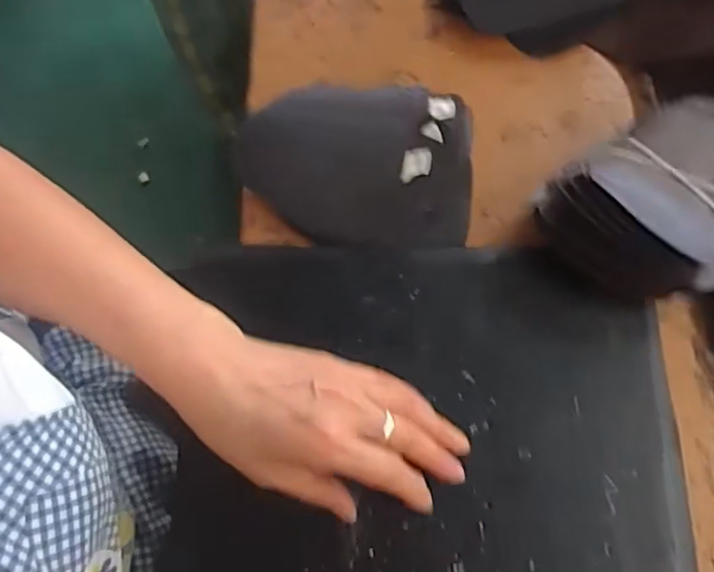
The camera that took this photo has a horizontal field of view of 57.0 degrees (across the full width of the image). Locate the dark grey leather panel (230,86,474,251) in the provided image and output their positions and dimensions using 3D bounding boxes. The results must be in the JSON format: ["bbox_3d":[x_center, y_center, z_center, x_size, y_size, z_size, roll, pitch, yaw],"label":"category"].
[{"bbox_3d":[-0.004,-0.085,0.457,0.161,0.048,0.114,4,74,1],"label":"dark grey leather panel"}]

